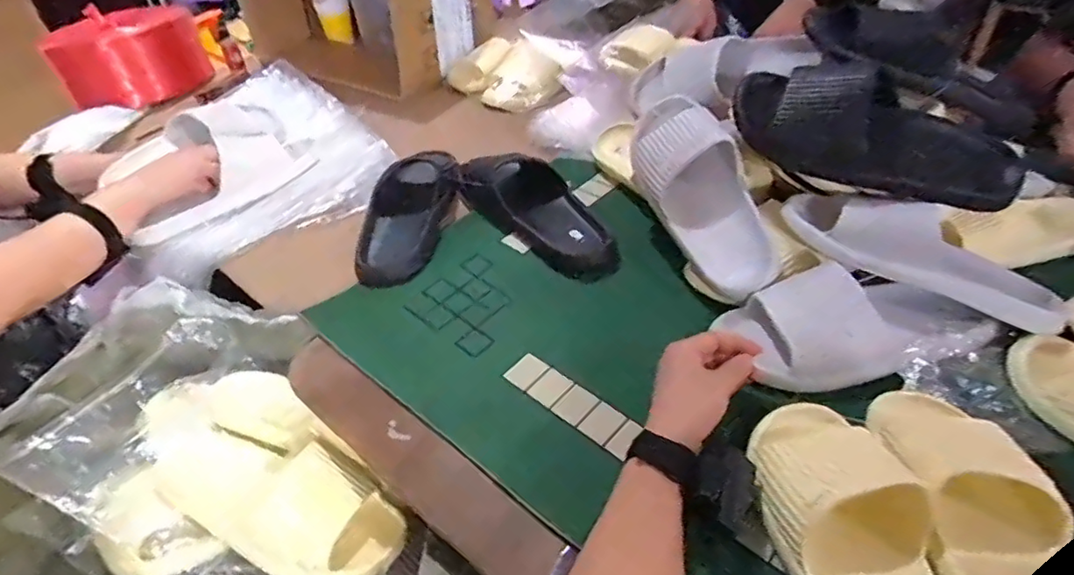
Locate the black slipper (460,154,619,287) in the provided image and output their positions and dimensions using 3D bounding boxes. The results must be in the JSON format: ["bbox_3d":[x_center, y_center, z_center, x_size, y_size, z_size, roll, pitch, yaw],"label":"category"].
[{"bbox_3d":[0.000,-0.103,0.763,0.100,0.059,0.267,-35,49,-30],"label":"black slipper"}]

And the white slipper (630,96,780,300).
[{"bbox_3d":[0.192,-0.113,0.683,0.118,0.084,0.265,-16,67,-12],"label":"white slipper"}]

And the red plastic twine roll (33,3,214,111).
[{"bbox_3d":[-0.787,-0.459,1.172,0.249,0.135,0.204,-21,44,-18],"label":"red plastic twine roll"}]

